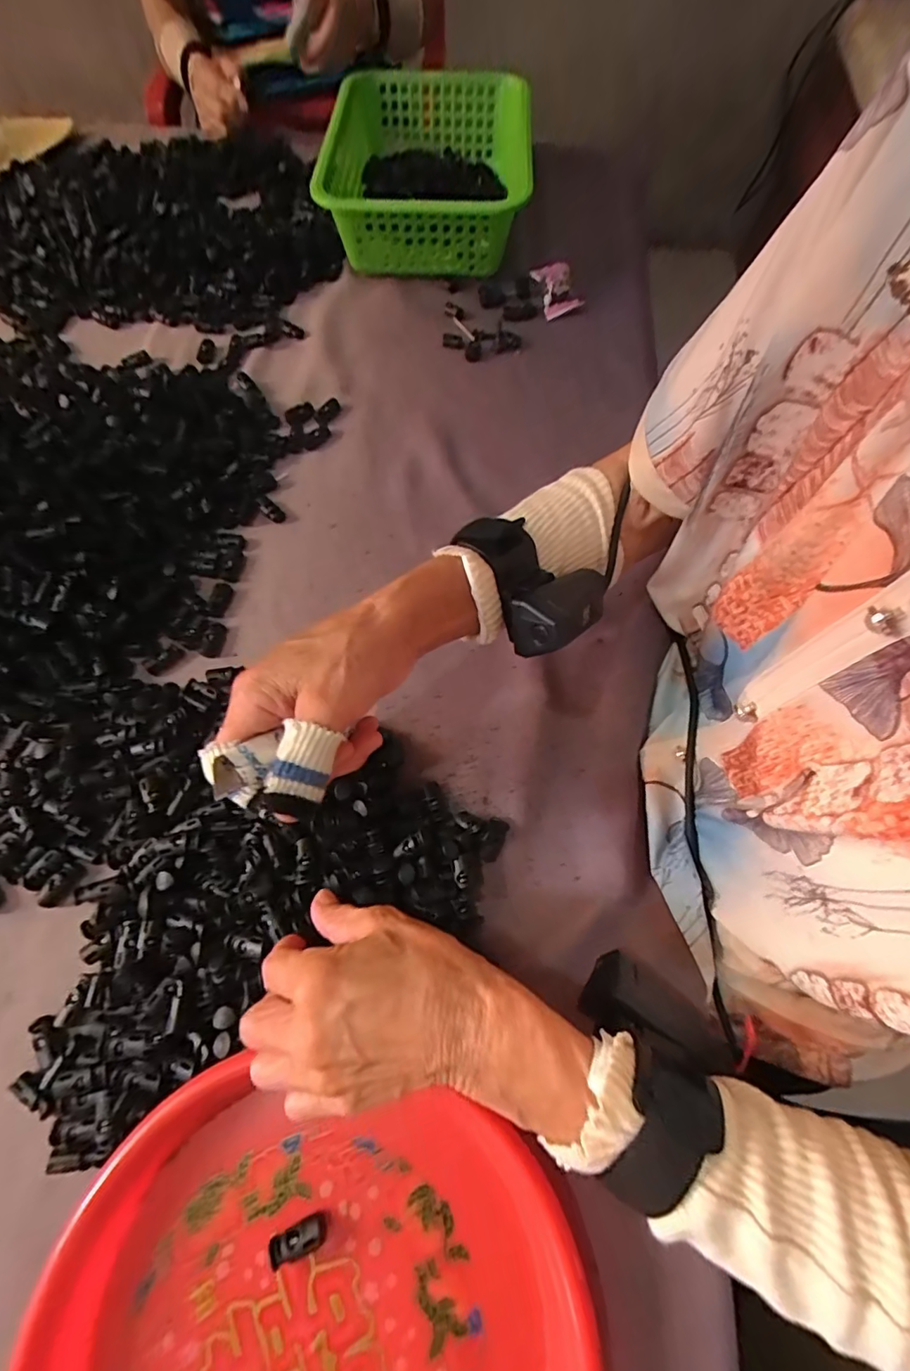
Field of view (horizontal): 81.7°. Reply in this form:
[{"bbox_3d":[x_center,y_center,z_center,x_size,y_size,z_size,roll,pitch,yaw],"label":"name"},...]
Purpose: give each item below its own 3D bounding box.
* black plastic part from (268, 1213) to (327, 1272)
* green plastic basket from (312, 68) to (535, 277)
[{"bbox_3d":[-0.079,0.279,0.265,0.028,0.011,0.013,-24,69,-11],"label":"black plastic part"},{"bbox_3d":[-0.026,-0.595,0.609,0.214,0.083,0.336,3,66,1],"label":"green plastic basket"}]

